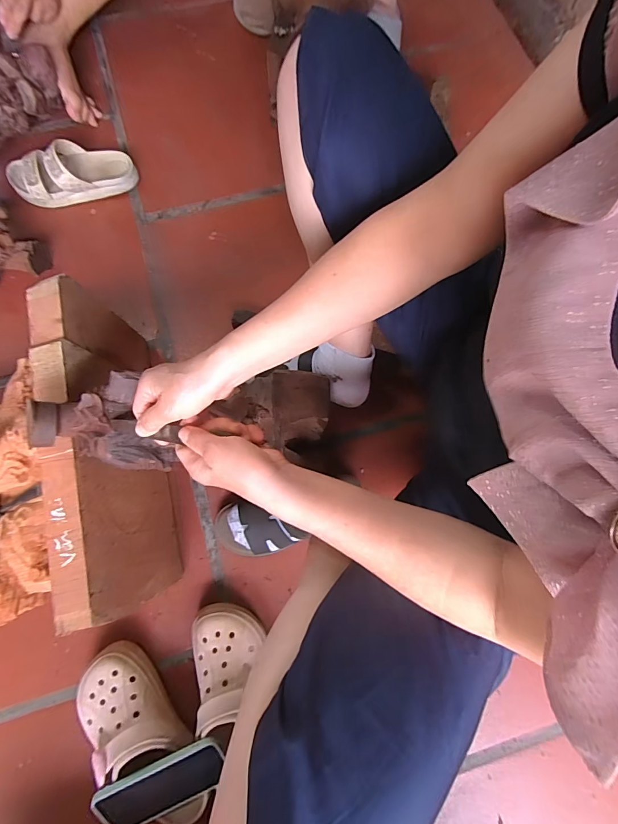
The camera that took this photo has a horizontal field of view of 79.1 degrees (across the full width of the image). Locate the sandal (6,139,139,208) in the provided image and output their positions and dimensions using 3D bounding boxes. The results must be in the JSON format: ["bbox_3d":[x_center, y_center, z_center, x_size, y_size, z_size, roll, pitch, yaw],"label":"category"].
[{"bbox_3d":[-0.451,-0.452,0.707,0.232,0.074,0.086,-8,79,-2],"label":"sandal"}]

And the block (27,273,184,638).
[{"bbox_3d":[-0.263,0.045,0.517,0.046,0.242,0.413,-15,78,5],"label":"block"}]

